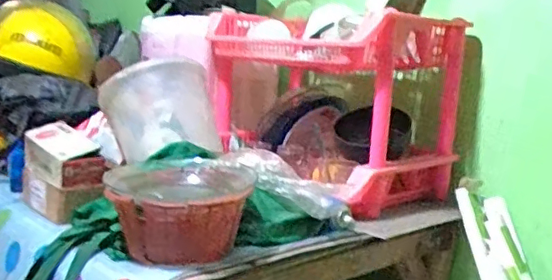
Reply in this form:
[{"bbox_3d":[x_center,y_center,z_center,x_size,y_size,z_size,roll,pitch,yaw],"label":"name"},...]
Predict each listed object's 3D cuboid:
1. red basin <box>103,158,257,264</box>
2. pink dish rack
[{"bbox_3d":[-0.138,0.098,0.838,0.199,0.107,0.198,2,8,-11],"label":"red basin"},{"bbox_3d":[0.117,-0.071,1.200,0.347,0.339,0.428,-3,10,-41],"label":"pink dish rack"}]

